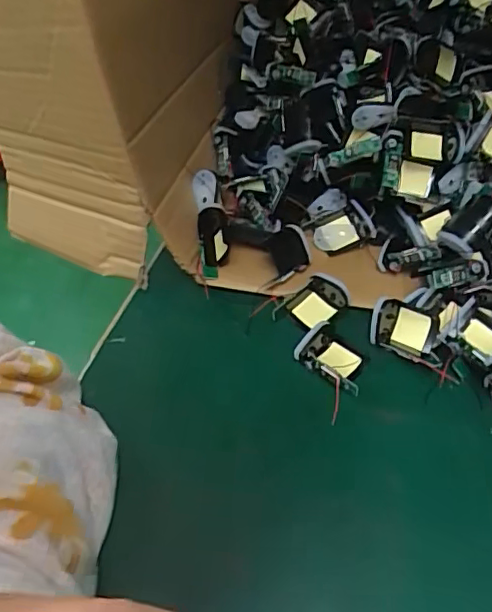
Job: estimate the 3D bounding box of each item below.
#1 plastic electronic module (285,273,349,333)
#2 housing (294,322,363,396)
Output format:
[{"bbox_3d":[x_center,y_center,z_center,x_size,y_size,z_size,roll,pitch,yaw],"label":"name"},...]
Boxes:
[{"bbox_3d":[0.054,-0.005,0.426,0.040,0.018,0.031,-30,50,-31],"label":"plastic electronic module"},{"bbox_3d":[0.062,0.036,0.391,0.035,0.014,0.052,-33,51,-32],"label":"housing"}]

